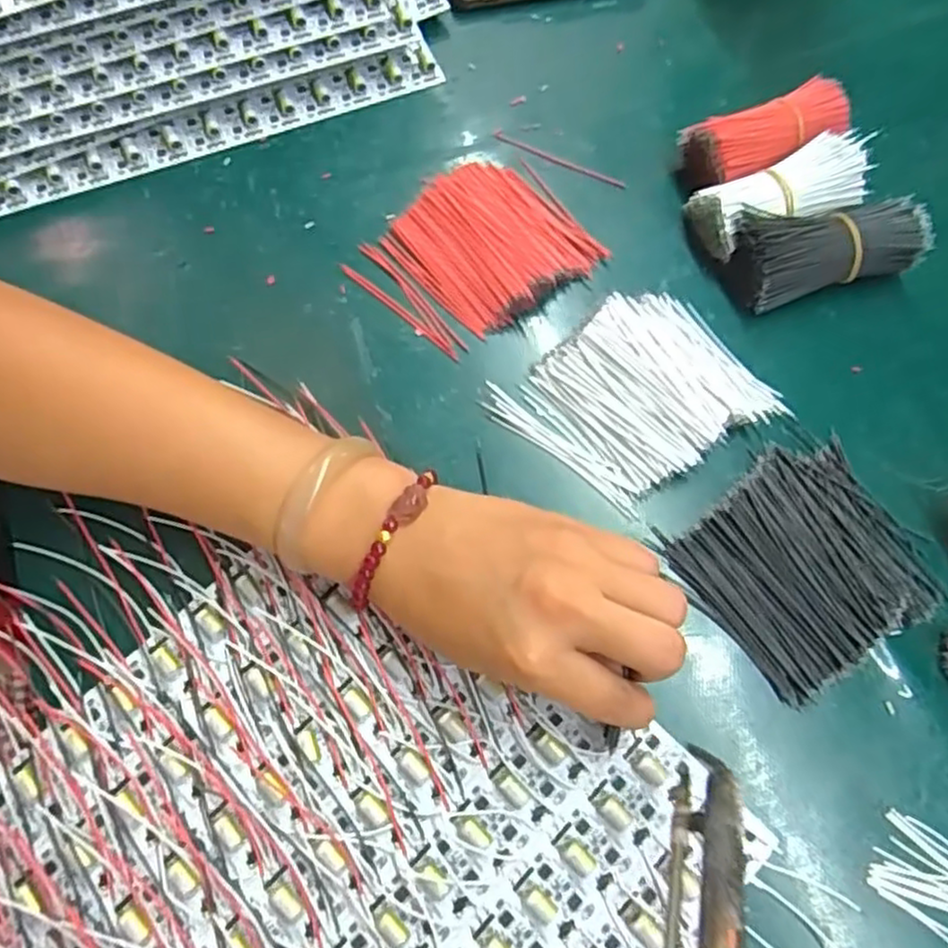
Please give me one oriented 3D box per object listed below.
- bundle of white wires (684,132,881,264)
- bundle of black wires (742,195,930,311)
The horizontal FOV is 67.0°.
[{"bbox_3d":[0.163,-0.146,0.379,0.089,0.036,0.043,-17,70,-8],"label":"bundle of white wires"},{"bbox_3d":[0.182,-0.118,0.370,0.094,0.034,0.044,-12,69,-6],"label":"bundle of black wires"}]

